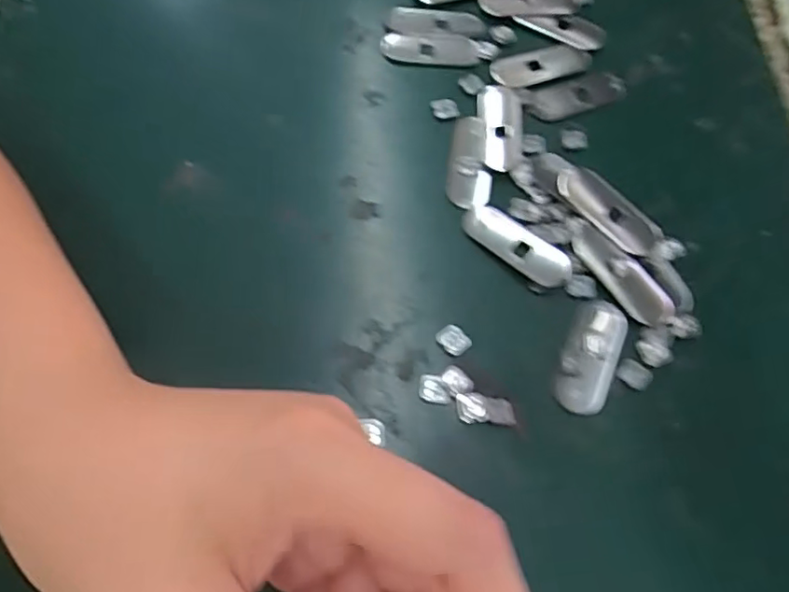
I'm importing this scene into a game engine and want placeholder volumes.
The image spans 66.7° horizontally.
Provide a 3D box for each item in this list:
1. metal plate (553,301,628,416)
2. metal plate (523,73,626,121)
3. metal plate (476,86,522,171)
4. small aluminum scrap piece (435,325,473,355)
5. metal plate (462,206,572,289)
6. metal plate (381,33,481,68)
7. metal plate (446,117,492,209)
[{"bbox_3d":[0.081,0.024,0.245,0.022,0.004,0.048,22,68,7],"label":"metal plate"},{"bbox_3d":[0.090,-0.099,0.298,0.052,0.004,0.018,-18,69,-10],"label":"metal plate"},{"bbox_3d":[0.050,-0.080,0.286,0.021,0.004,0.048,5,67,-1],"label":"metal plate"},{"bbox_3d":[0.024,0.018,0.245,0.010,0.004,0.013,-41,74,-18],"label":"small aluminum scrap piece"},{"bbox_3d":[0.054,-0.023,0.262,0.052,0.004,0.018,39,71,13],"label":"metal plate"},{"bbox_3d":[0.019,-0.125,0.304,0.049,0.004,0.020,2,67,-2],"label":"metal plate"},{"bbox_3d":[0.036,-0.063,0.279,0.020,0.004,0.049,8,67,1],"label":"metal plate"}]

